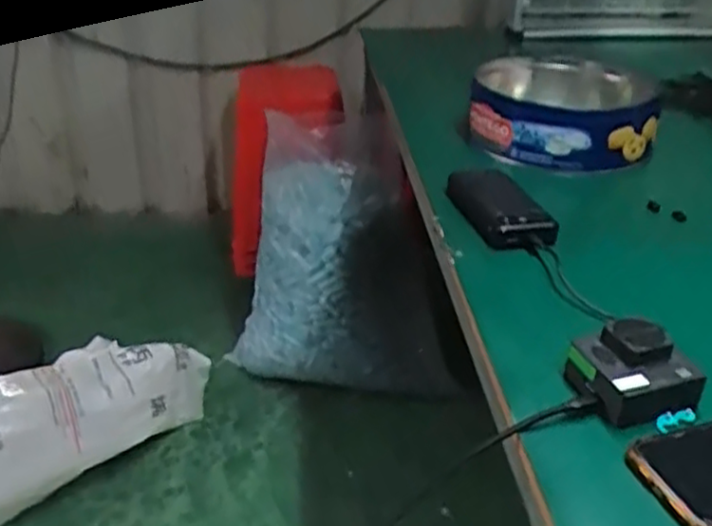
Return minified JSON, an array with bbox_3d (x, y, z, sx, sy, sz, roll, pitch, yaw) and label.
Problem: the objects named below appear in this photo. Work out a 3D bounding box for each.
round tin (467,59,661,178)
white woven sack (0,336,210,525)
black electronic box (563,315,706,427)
[{"bbox_3d":[0.284,-0.202,1.002,0.238,0.097,0.204,10,31,13],"label":"round tin"},{"bbox_3d":[-0.664,0.329,1.475,0.731,0.256,0.334,-11,32,-21],"label":"white woven sack"},{"bbox_3d":[0.209,0.080,0.553,0.076,0.042,0.074,-11,32,-21],"label":"black electronic box"}]

